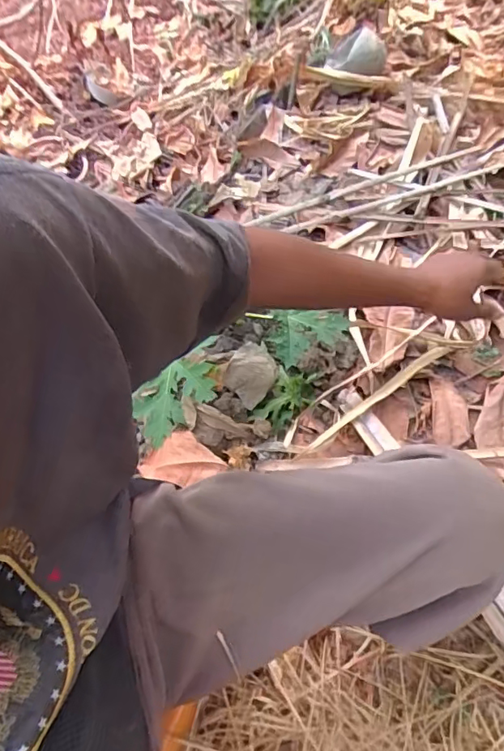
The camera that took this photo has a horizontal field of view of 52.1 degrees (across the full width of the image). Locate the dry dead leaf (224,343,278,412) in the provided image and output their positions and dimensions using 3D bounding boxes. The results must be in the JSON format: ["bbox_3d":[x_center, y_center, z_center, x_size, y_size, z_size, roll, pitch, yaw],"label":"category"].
[{"bbox_3d":[-0.002,-0.002,0.891,0.086,0.027,0.088,45,59,-1],"label":"dry dead leaf"}]

